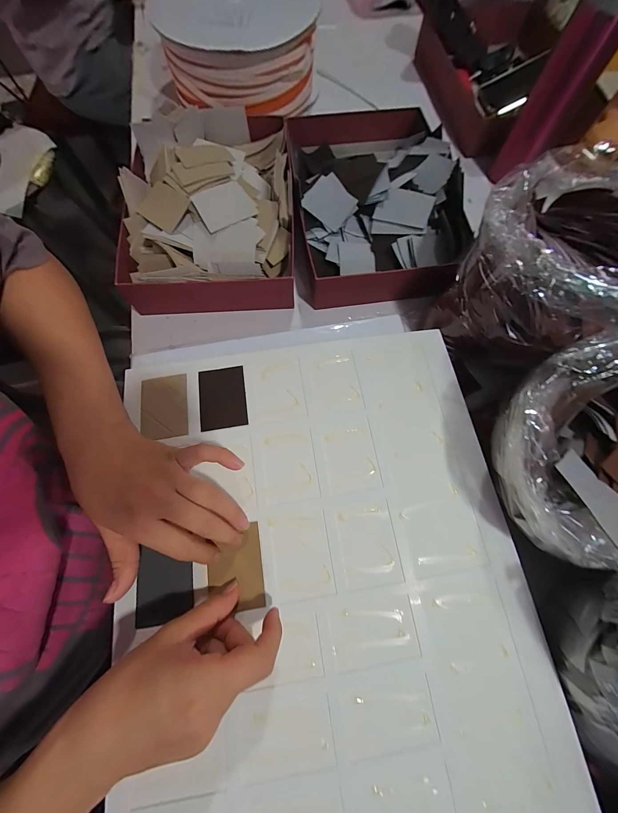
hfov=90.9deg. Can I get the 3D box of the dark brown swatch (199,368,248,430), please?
[{"bbox_3d":[-0.090,-0.009,0.317,0.047,0.004,0.067,-8,67,-5],"label":"dark brown swatch"}]

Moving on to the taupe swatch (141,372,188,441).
[{"bbox_3d":[-0.151,0.001,0.316,0.048,0.004,0.069,-11,67,-3],"label":"taupe swatch"}]

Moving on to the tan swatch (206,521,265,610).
[{"bbox_3d":[-0.065,0.142,0.266,0.046,0.004,0.065,-6,70,-9],"label":"tan swatch"}]

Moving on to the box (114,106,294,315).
[{"bbox_3d":[-0.134,-0.283,0.419,0.218,0.075,0.310,-3,72,-1],"label":"box"}]

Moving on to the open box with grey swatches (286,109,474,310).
[{"bbox_3d":[0.089,-0.291,0.430,0.218,0.066,0.304,-3,72,-1],"label":"open box with grey swatches"}]

